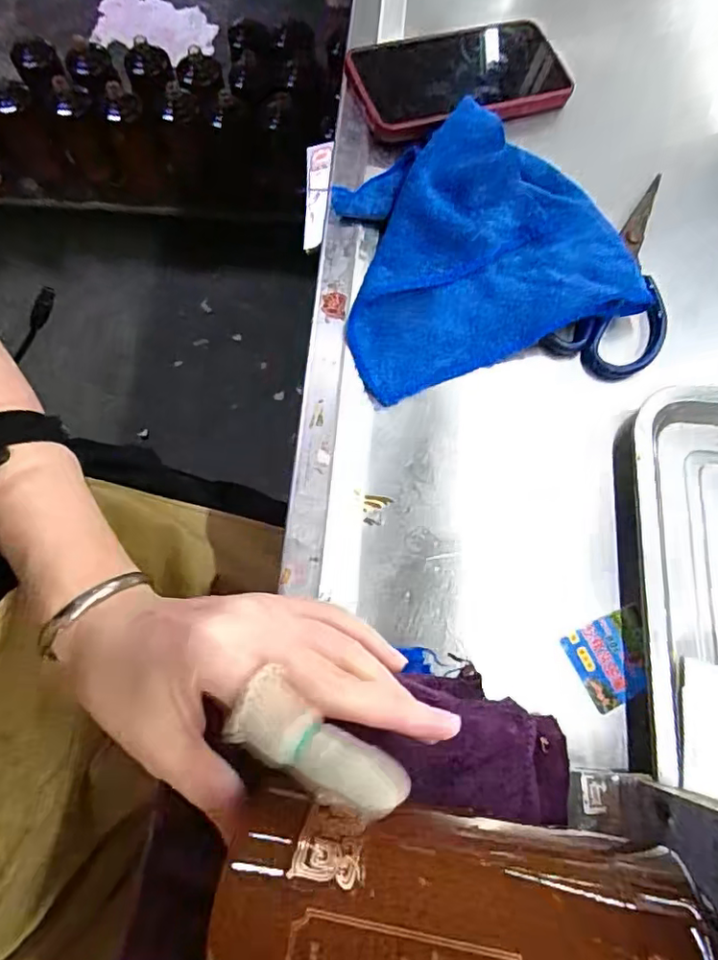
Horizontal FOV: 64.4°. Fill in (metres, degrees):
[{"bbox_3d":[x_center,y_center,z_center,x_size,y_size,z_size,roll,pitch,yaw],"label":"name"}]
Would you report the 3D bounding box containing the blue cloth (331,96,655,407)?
[{"bbox_3d":[0.072,-0.159,0.380,0.194,0.026,0.163,-21,74,-8],"label":"blue cloth"}]

